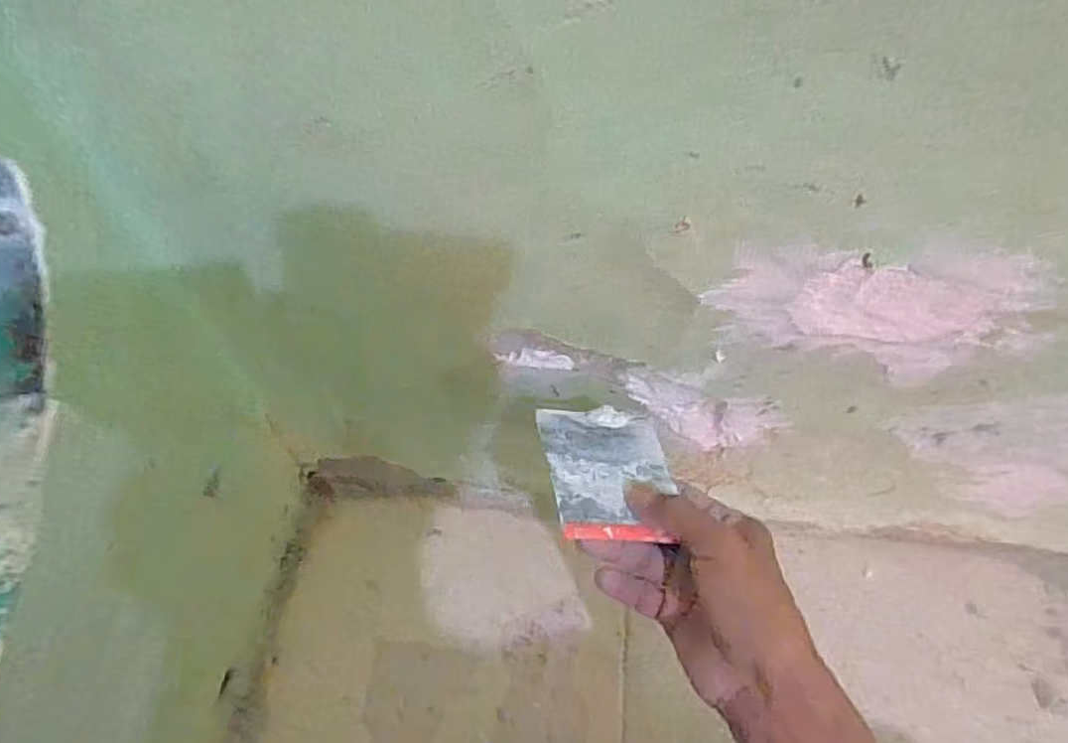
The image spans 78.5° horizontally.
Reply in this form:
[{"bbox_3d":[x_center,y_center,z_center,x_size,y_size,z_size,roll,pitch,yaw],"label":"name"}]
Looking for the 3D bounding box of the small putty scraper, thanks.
[{"bbox_3d":[0.048,0.059,0.391,0.079,0.005,0.100,4,38,-15],"label":"small putty scraper"}]

